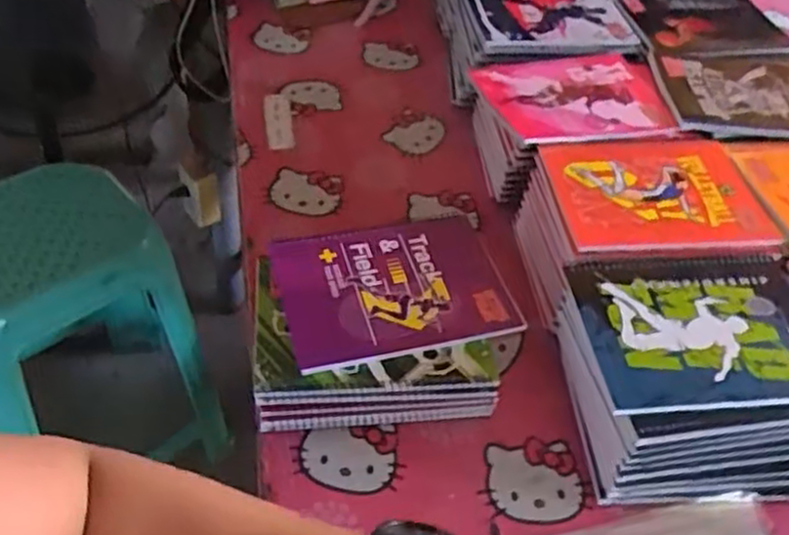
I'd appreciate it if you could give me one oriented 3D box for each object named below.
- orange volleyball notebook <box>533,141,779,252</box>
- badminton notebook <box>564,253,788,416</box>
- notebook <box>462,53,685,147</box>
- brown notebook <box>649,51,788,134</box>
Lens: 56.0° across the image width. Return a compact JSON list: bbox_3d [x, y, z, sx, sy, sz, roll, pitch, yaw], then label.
[{"bbox_3d":[0.256,-0.072,0.722,0.196,0.016,0.152,-2,48,-9],"label":"orange volleyball notebook"},{"bbox_3d":[0.259,0.047,0.607,0.201,0.008,0.154,-3,48,-9],"label":"badminton notebook"},{"bbox_3d":[0.212,-0.192,0.822,0.215,0.006,0.154,-9,49,-14],"label":"notebook"},{"bbox_3d":[0.414,-0.202,0.854,0.214,0.012,0.162,4,47,-3],"label":"brown notebook"}]

